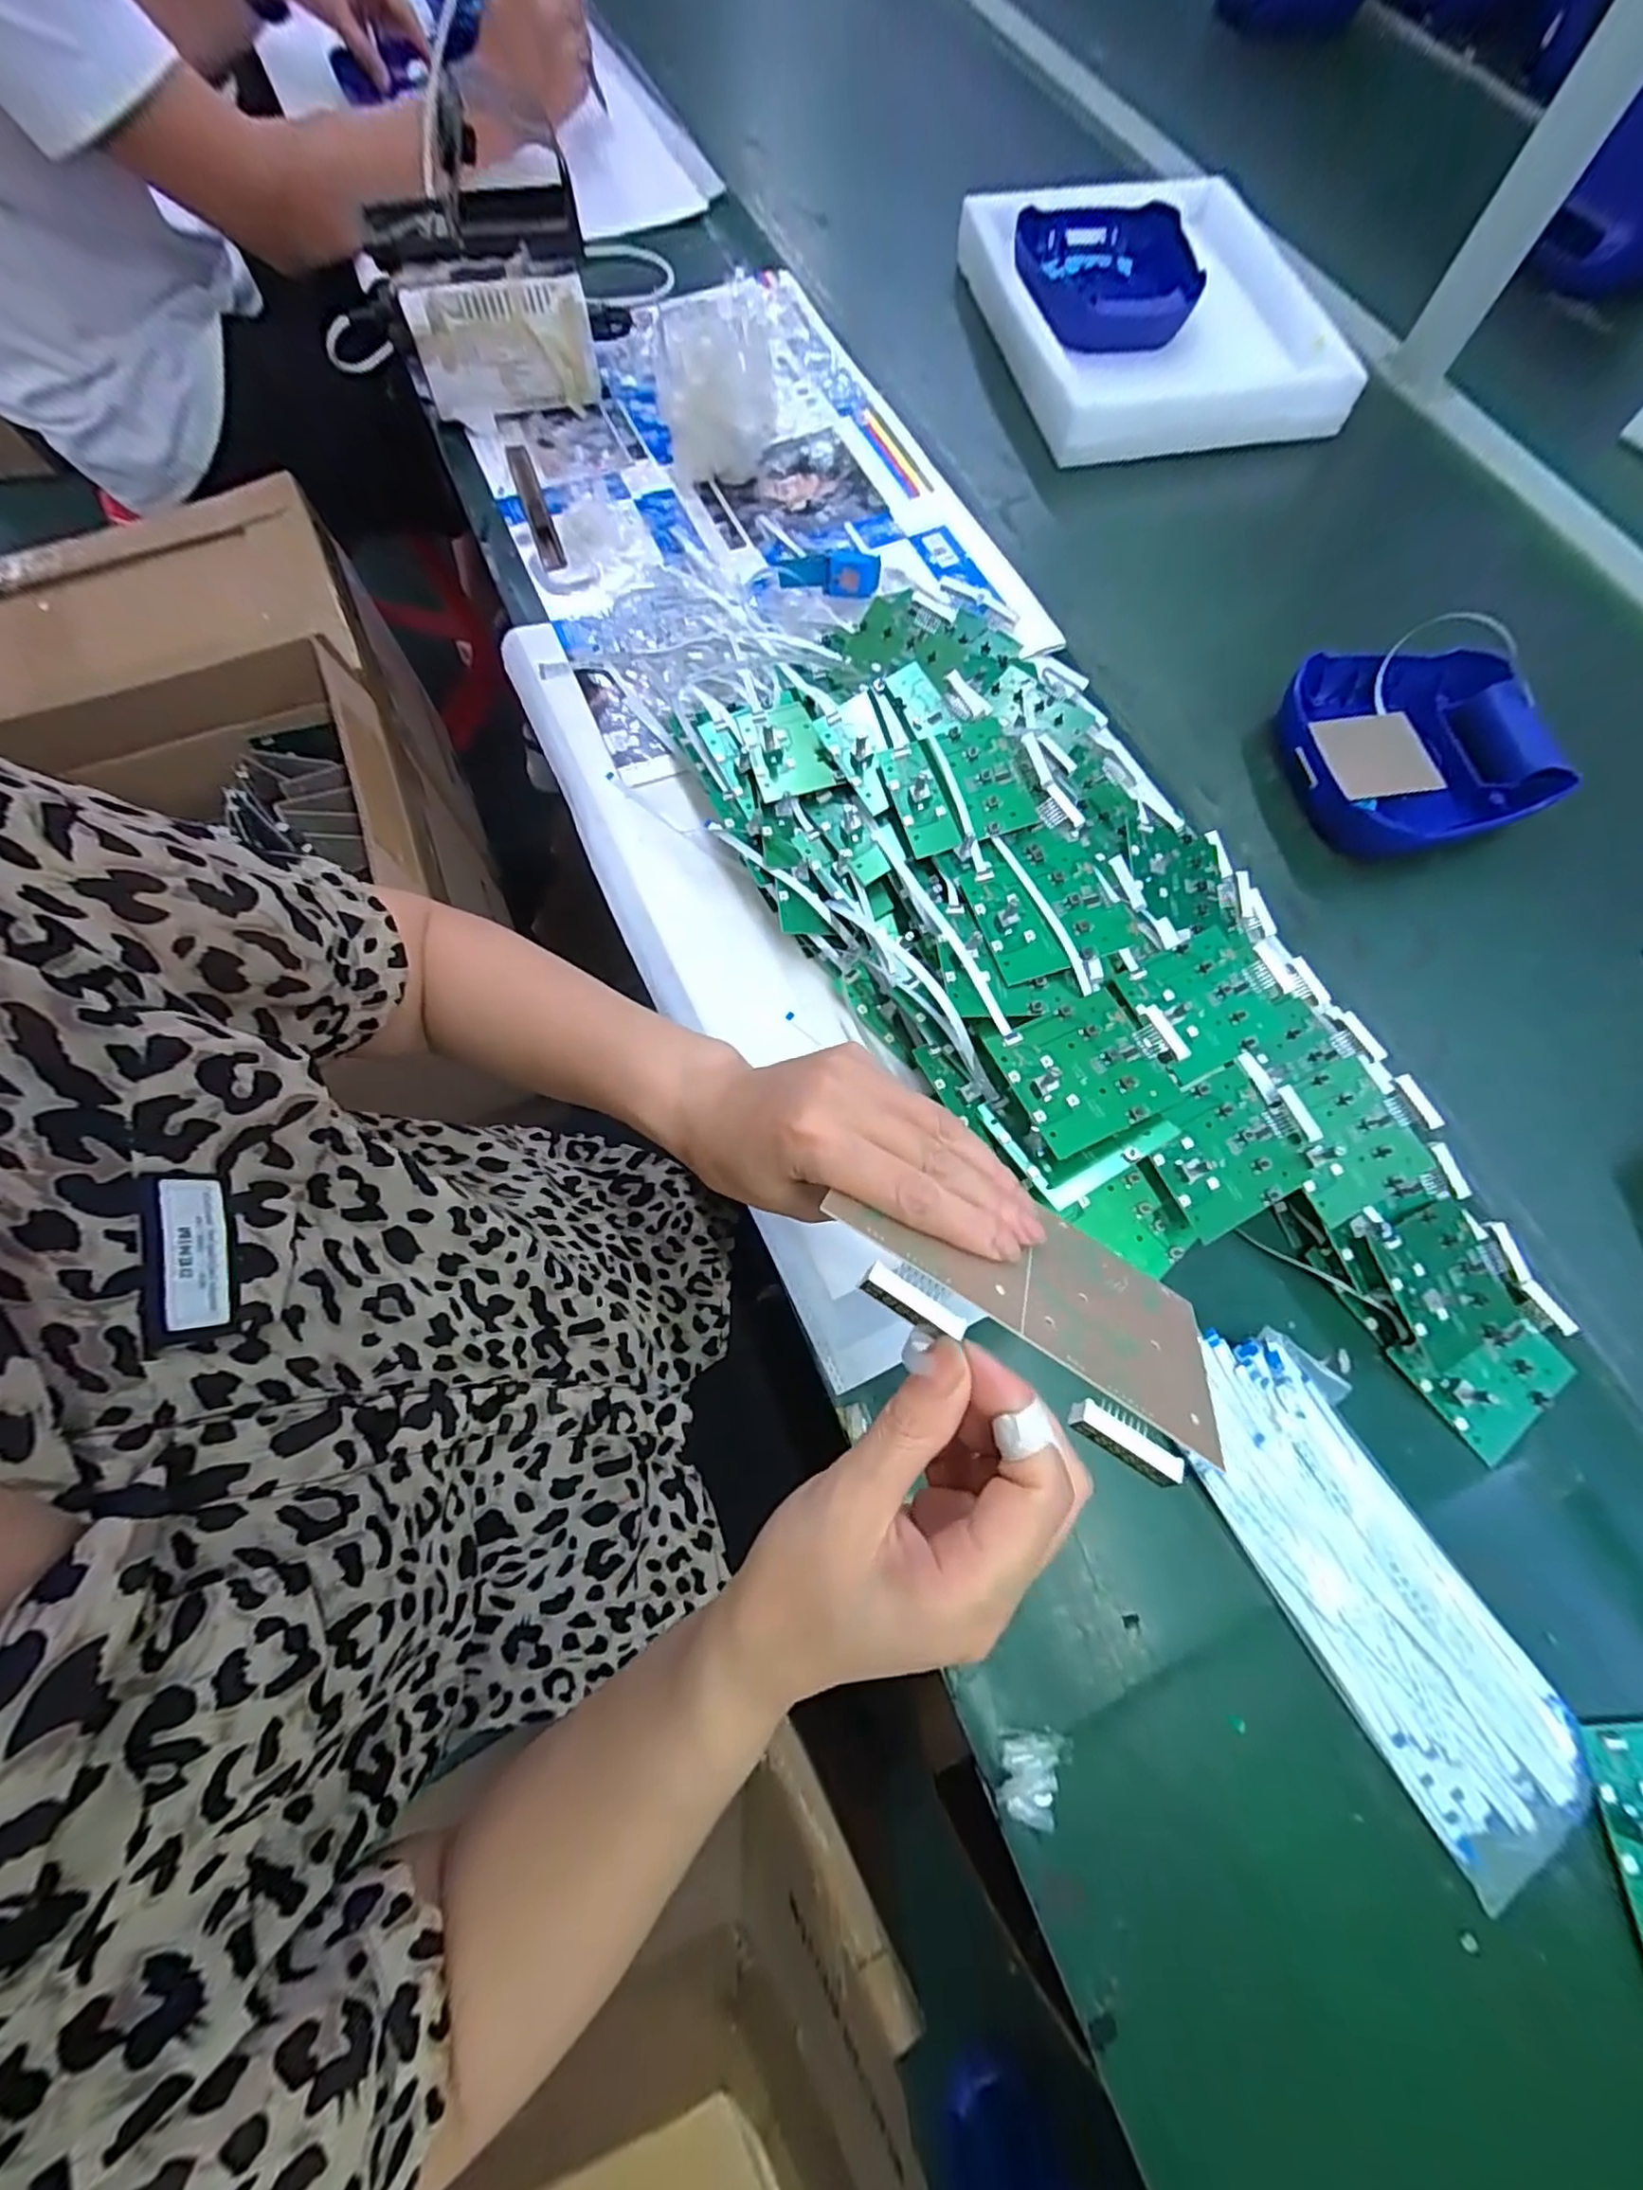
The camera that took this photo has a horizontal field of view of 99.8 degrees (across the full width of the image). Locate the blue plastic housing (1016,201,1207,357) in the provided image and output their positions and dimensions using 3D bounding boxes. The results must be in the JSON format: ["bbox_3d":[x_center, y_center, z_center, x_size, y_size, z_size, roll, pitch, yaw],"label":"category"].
[{"bbox_3d":[0.276,-0.796,0.687,0.165,0.050,0.216,4,69,1],"label":"blue plastic housing"}]

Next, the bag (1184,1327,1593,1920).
[{"bbox_3d":[0.278,0.242,0.349,0.094,0.019,0.248,-29,75,-12],"label":"bag"}]

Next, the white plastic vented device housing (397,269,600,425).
[{"bbox_3d":[-0.273,-0.645,0.599,0.147,0.076,0.026,-8,69,-3],"label":"white plastic vented device housing"}]

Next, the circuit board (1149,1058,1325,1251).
[{"bbox_3d":[0.230,0.027,0.385,0.090,0.012,0.075,-28,82,-11],"label":"circuit board"}]

